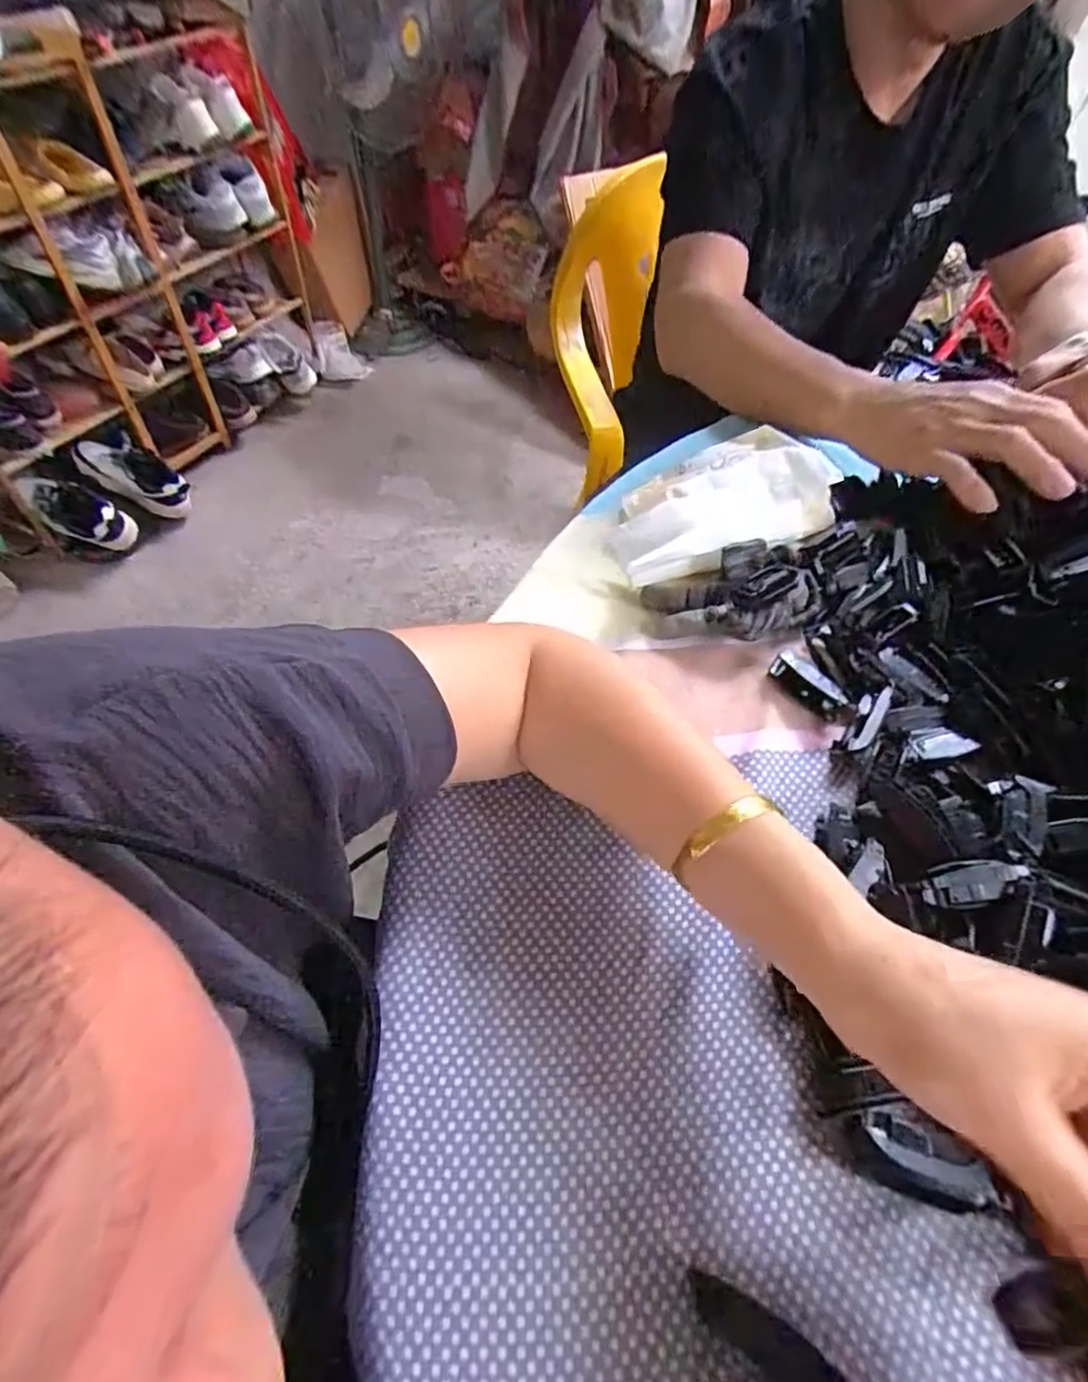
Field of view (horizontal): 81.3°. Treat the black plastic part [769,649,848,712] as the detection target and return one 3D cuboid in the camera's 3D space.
[{"bbox_3d":[0.163,-0.005,0.392,0.013,0.017,0.048,-37,62,-25],"label":"black plastic part"}]

